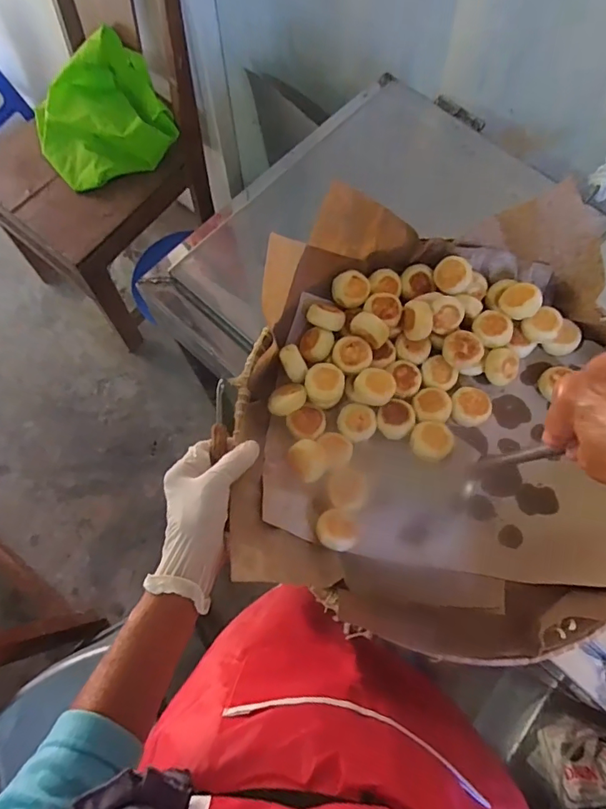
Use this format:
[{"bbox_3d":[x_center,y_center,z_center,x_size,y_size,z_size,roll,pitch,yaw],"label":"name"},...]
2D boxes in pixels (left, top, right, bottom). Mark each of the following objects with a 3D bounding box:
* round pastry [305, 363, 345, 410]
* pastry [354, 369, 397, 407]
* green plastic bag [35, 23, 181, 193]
[{"bbox_3d":[0.023,-0.021,0.499,0.040,0.025,0.041,0,71,0],"label":"round pastry"},{"bbox_3d":[0.075,-0.019,0.494,0.043,0.025,0.042,0,71,0],"label":"pastry"},{"bbox_3d":[-0.448,-0.634,1.054,0.293,0.183,0.203,-21,72,-7],"label":"green plastic bag"}]

